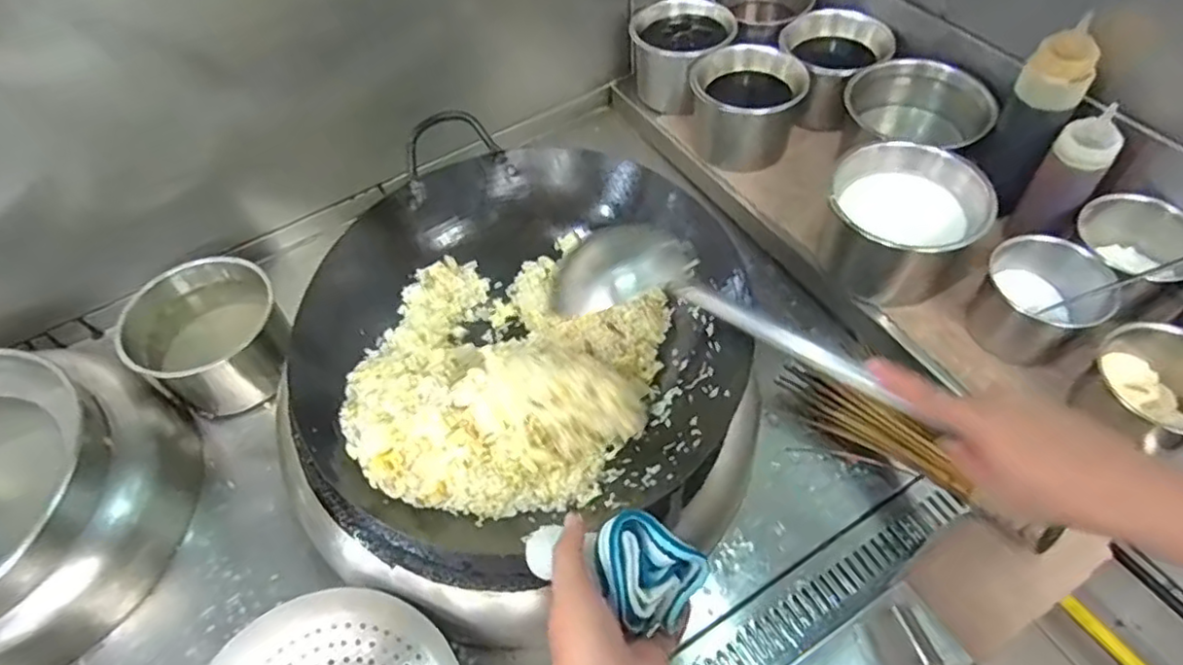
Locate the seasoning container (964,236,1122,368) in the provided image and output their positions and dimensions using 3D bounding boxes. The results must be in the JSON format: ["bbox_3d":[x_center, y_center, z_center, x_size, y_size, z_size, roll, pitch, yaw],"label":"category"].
[{"bbox_3d":[0.487,-0.036,0.714,0.119,0.084,0.119,-3,54,4],"label":"seasoning container"}]

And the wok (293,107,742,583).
[{"bbox_3d":[-0.083,0.003,0.655,0.385,0.141,0.412,-13,55,-4],"label":"wok"}]

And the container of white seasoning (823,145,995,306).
[{"bbox_3d":[0.364,-0.122,0.763,0.173,0.128,0.138,0,55,5],"label":"container of white seasoning"}]

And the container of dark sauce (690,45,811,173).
[{"bbox_3d":[0.215,-0.310,0.912,0.147,0.123,0.133,16,58,16],"label":"container of dark sauce"}]

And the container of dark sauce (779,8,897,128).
[{"bbox_3d":[0.347,-0.392,0.962,0.140,0.100,0.153,34,64,26],"label":"container of dark sauce"}]

